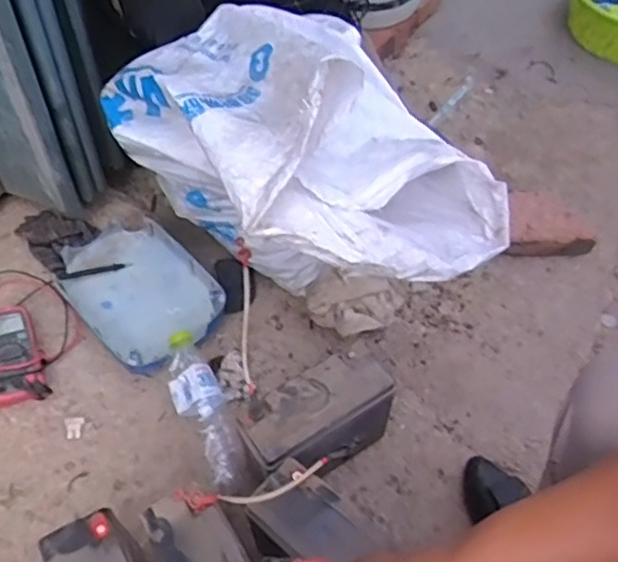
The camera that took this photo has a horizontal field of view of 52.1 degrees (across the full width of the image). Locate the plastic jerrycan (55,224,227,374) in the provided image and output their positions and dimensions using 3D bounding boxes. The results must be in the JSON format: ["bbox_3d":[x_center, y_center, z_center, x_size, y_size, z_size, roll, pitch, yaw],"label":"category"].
[{"bbox_3d":[-0.254,0.023,0.957,0.184,0.071,0.246,-38,60,-23],"label":"plastic jerrycan"}]

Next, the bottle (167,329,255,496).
[{"bbox_3d":[-0.138,0.173,0.844,0.066,0.072,0.232,-23,55,-15],"label":"bottle"}]

